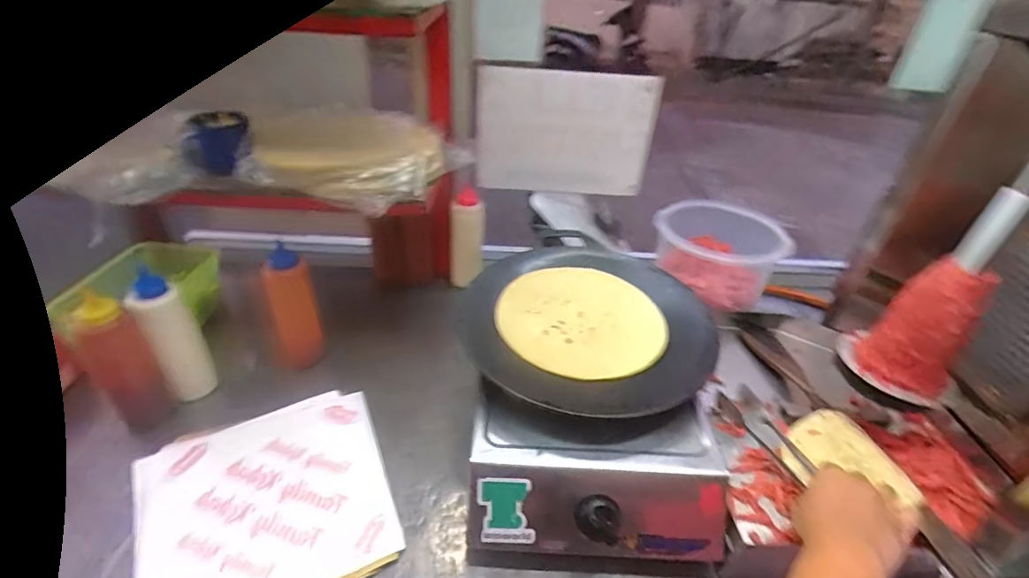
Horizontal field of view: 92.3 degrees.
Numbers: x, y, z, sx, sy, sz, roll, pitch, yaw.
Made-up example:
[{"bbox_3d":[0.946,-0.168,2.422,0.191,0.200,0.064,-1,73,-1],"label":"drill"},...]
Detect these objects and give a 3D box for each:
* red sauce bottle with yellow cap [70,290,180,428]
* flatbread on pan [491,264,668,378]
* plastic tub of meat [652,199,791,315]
[{"bbox_3d":[-0.501,0.107,0.642,0.066,0.221,0.062,31,42,30],"label":"red sauce bottle with yellow cap"},{"bbox_3d":[0.092,0.037,0.669,0.212,0.018,0.217,16,37,13],"label":"flatbread on pan"},{"bbox_3d":[0.352,-0.061,0.884,0.177,0.114,0.184,-4,37,-14],"label":"plastic tub of meat"}]

